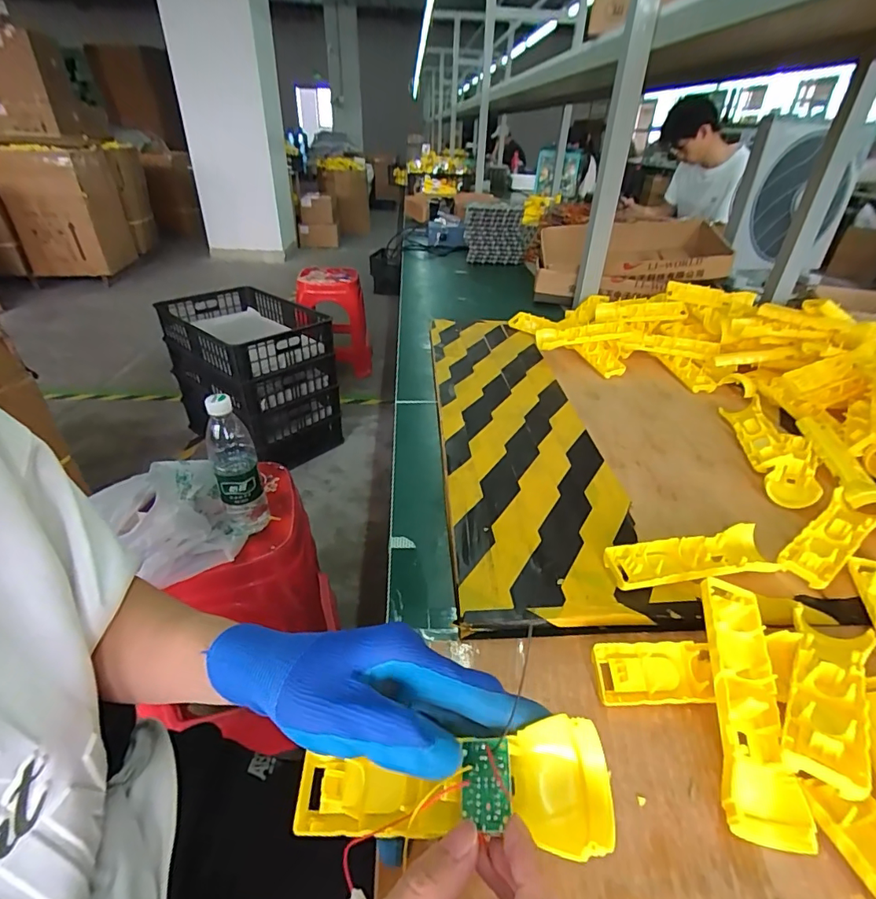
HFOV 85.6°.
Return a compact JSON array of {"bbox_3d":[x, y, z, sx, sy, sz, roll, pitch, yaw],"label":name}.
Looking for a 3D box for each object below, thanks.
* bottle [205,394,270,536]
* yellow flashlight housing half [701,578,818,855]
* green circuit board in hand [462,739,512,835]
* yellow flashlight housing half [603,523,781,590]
[{"bbox_3d":[-0.308,0.020,0.714,0.065,0.222,0.077,-12,36,-21],"label":"bottle"},{"bbox_3d":[0.209,0.166,0.323,0.049,0.027,0.162,8,51,10],"label":"yellow flashlight housing half"},{"bbox_3d":[0.022,0.154,0.217,0.023,0.004,0.033,-17,46,22],"label":"green circuit board in hand"},{"bbox_3d":[0.234,0.106,0.442,0.152,0.027,0.046,-5,34,-9],"label":"yellow flashlight housing half"}]

